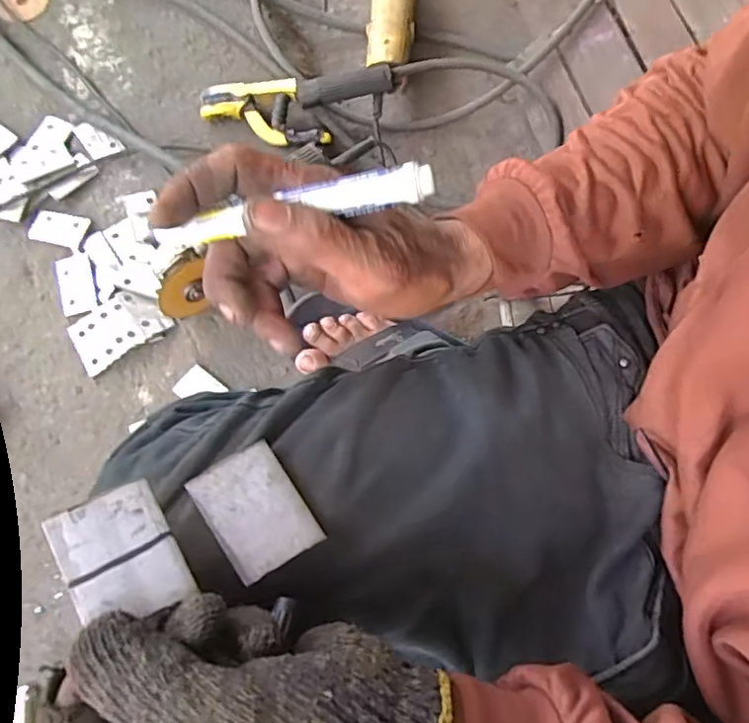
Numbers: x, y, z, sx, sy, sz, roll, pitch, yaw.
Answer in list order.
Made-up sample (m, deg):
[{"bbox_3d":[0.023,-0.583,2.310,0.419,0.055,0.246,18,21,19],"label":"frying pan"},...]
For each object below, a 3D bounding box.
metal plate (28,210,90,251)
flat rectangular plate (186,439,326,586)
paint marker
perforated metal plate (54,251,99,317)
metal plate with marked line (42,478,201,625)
[{"bbox_3d":[-0.388,-0.163,0.698,0.068,0.004,0.041,14,79,6],"label":"metal plate"},{"bbox_3d":[-0.053,0.066,0.252,0.039,0.004,0.052,-30,80,-23],"label":"flat rectangular plate"},{"bbox_3d":[-0.036,-0.065,0.242,0.122,0.010,0.014,-10,73,11],"label":"paint marker"},{"bbox_3d":[-0.354,-0.092,0.673,0.042,0.004,0.075,-21,76,1],"label":"perforated metal plate"},{"bbox_3d":[-0.098,0.074,0.219,0.039,0.004,0.048,-24,74,-30],"label":"metal plate with marked line"}]

